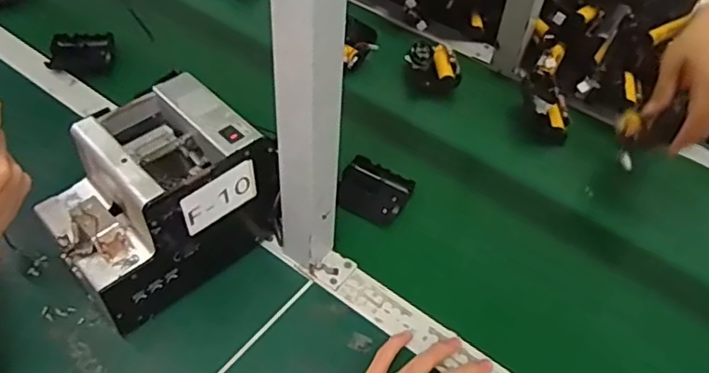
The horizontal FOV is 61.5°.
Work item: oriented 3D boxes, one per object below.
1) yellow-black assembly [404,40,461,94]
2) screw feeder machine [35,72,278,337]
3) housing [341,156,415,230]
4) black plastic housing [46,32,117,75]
[{"bbox_3d":[0.110,-0.167,0.834,0.073,0.050,0.063,9,48,4],"label":"yellow-black assembly"},{"bbox_3d":[-0.188,0.013,0.571,0.180,0.150,0.128,-34,59,-28],"label":"screw feeder machine"},{"bbox_3d":[0.021,0.006,0.684,0.078,0.028,0.065,25,56,17],"label":"housing"},{"bbox_3d":[-0.370,-0.182,0.814,0.081,0.032,0.053,-1,48,-4],"label":"black plastic housing"}]

